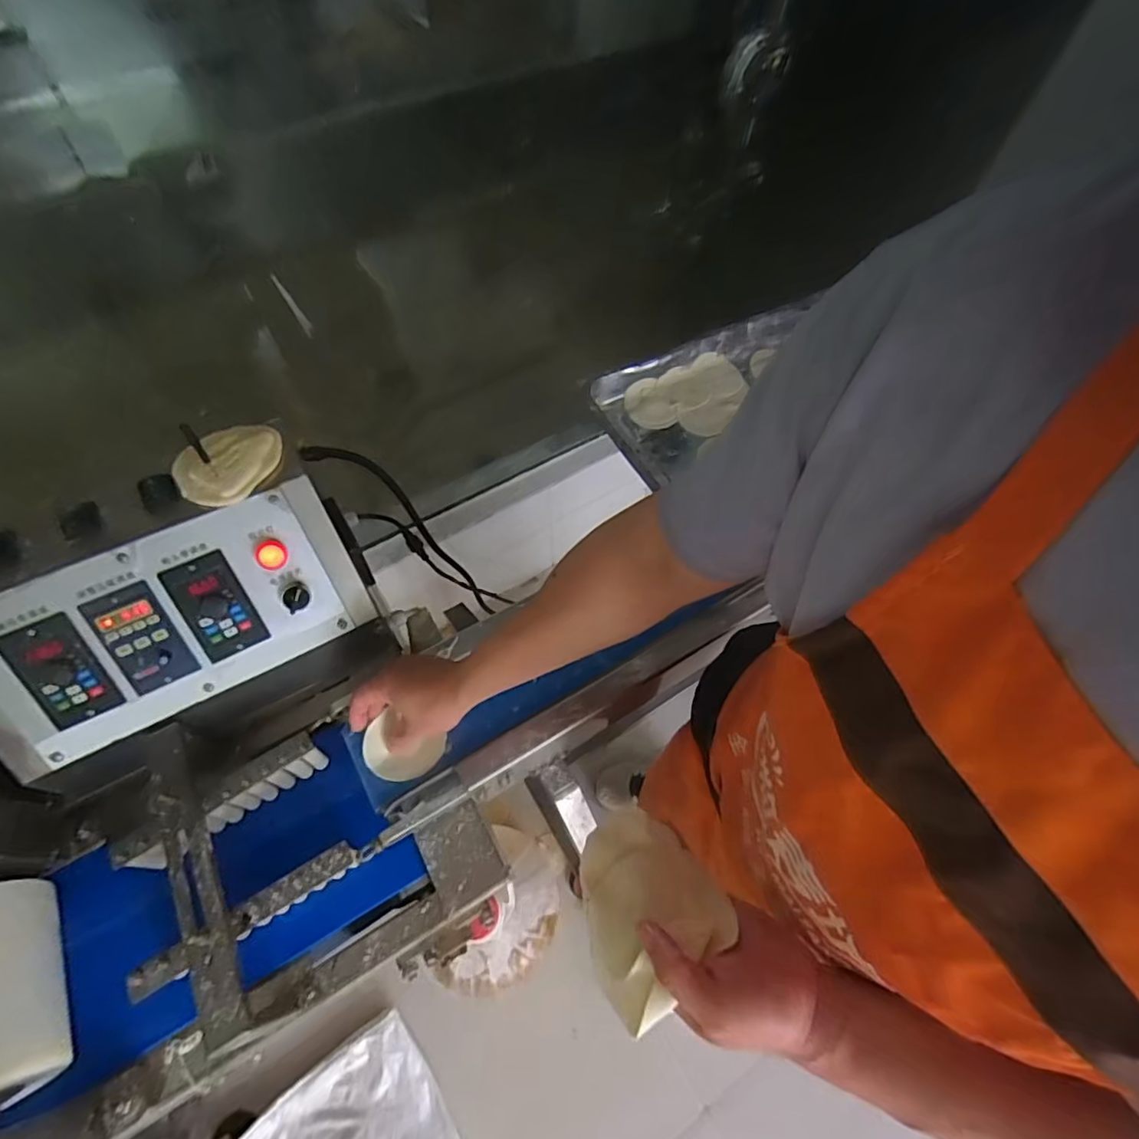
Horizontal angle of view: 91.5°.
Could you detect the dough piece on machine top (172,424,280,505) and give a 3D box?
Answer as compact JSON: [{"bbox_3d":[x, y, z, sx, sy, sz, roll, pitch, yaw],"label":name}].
[{"bbox_3d":[-0.332,-0.105,0.541,0.066,0.022,0.097,34,68,-11],"label":"dough piece on machine top"}]

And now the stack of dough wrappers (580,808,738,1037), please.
[{"bbox_3d":[0.052,0.222,0.380,0.105,0.034,0.102,-25,61,-34],"label":"stack of dough wrappers"}]

